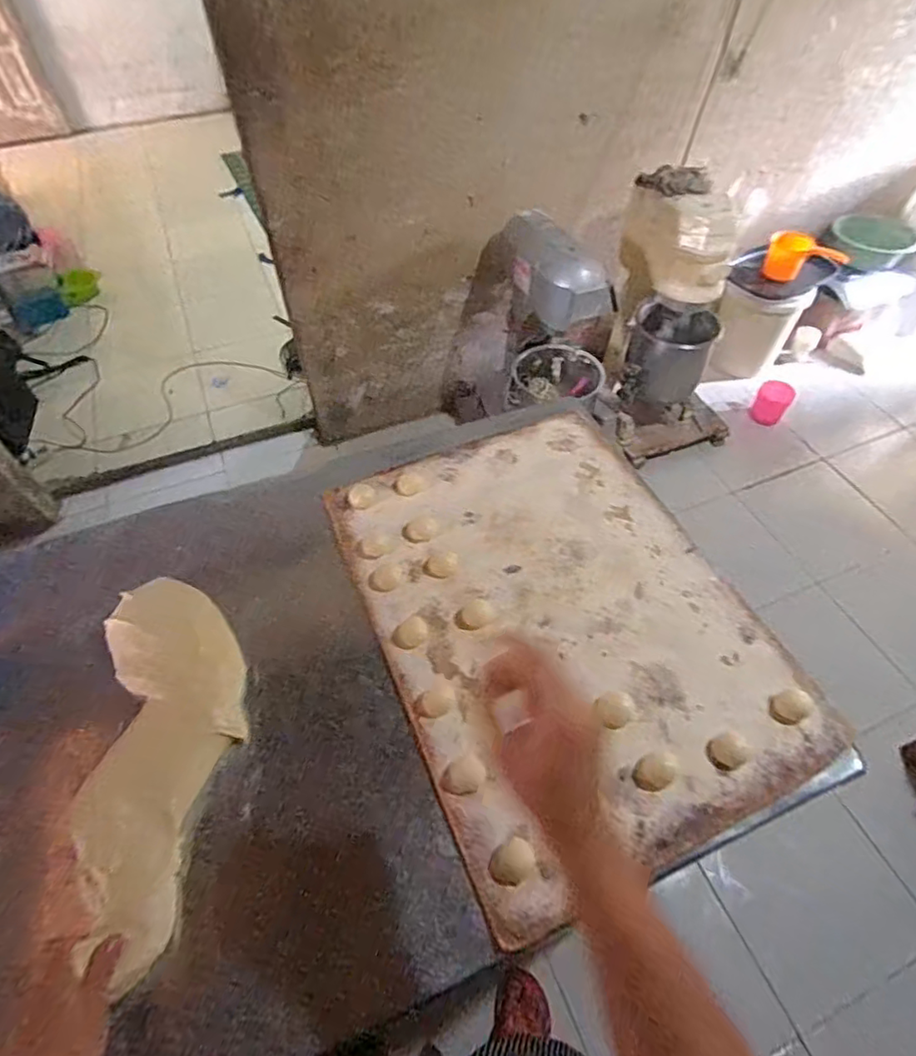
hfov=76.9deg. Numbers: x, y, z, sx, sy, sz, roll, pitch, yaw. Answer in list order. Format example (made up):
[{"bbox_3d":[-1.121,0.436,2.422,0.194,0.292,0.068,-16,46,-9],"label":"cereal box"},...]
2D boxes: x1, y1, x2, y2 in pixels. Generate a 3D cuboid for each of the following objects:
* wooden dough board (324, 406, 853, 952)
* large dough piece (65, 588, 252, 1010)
[{"bbox_3d":[0.113,0.088,0.695,0.408,0.021,0.561,-20,55,-13],"label":"wooden dough board"},{"bbox_3d":[-0.301,0.223,0.592,0.145,0.029,0.369,-7,55,-4],"label":"large dough piece"}]

